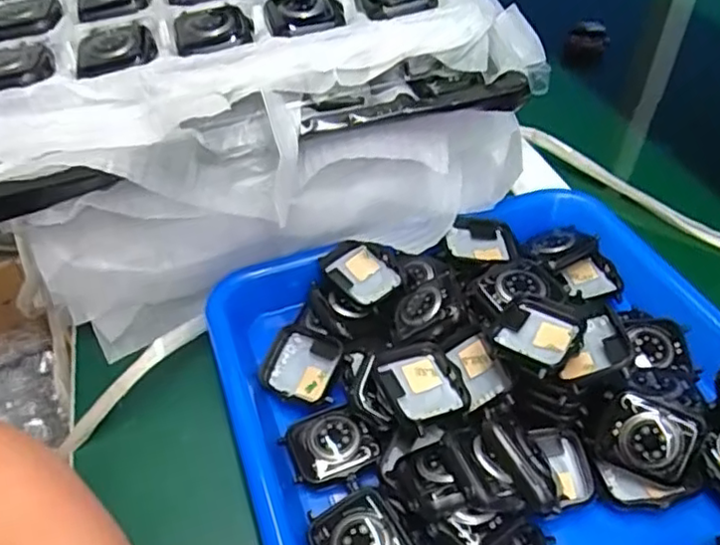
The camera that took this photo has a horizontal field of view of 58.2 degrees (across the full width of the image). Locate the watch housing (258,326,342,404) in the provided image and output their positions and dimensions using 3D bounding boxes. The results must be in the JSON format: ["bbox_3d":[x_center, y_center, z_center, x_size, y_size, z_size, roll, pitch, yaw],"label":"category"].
[{"bbox_3d":[-0.030,0.048,0.337,0.042,0.012,0.036,16,71,21],"label":"watch housing"}]

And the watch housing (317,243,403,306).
[{"bbox_3d":[0.001,0.001,0.369,0.034,0.011,0.044,-32,63,-23],"label":"watch housing"}]

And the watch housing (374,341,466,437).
[{"bbox_3d":[0.031,0.056,0.309,0.036,0.017,0.045,-17,46,-14],"label":"watch housing"}]

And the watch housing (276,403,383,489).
[{"bbox_3d":[-0.014,0.082,0.307,0.040,0.008,0.034,-15,45,-12],"label":"watch housing"}]

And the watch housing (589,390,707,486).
[{"bbox_3d":[0.126,0.073,0.285,0.041,0.034,0.006,20,5,13],"label":"watch housing"}]

